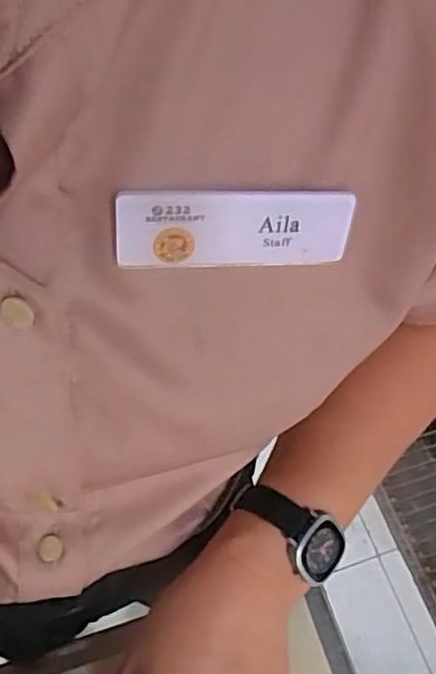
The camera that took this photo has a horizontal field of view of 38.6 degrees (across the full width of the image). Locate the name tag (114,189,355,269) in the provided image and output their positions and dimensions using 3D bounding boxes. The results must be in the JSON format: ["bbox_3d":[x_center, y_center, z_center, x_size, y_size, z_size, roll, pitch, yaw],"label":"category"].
[{"bbox_3d":[0.006,-0.034,0.197,0.074,0.026,0.004,-1,36,-12],"label":"name tag"}]

